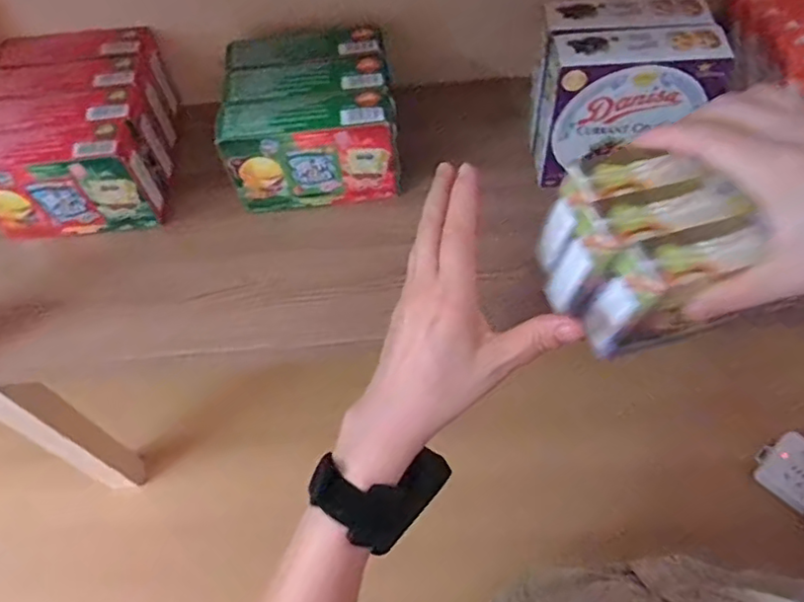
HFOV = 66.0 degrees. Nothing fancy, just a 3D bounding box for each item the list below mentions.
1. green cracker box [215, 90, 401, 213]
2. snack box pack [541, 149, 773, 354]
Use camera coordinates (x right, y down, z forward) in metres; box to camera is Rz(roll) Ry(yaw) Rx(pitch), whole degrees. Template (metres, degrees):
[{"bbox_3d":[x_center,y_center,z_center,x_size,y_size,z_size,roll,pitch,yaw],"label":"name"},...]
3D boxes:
[{"bbox_3d":[-0.074,-0.122,0.531,0.141,0.101,0.041,-4,56,1],"label":"green cracker box"},{"bbox_3d":[0.131,-0.026,0.349,0.075,0.085,0.090,-24,59,-12],"label":"snack box pack"}]

